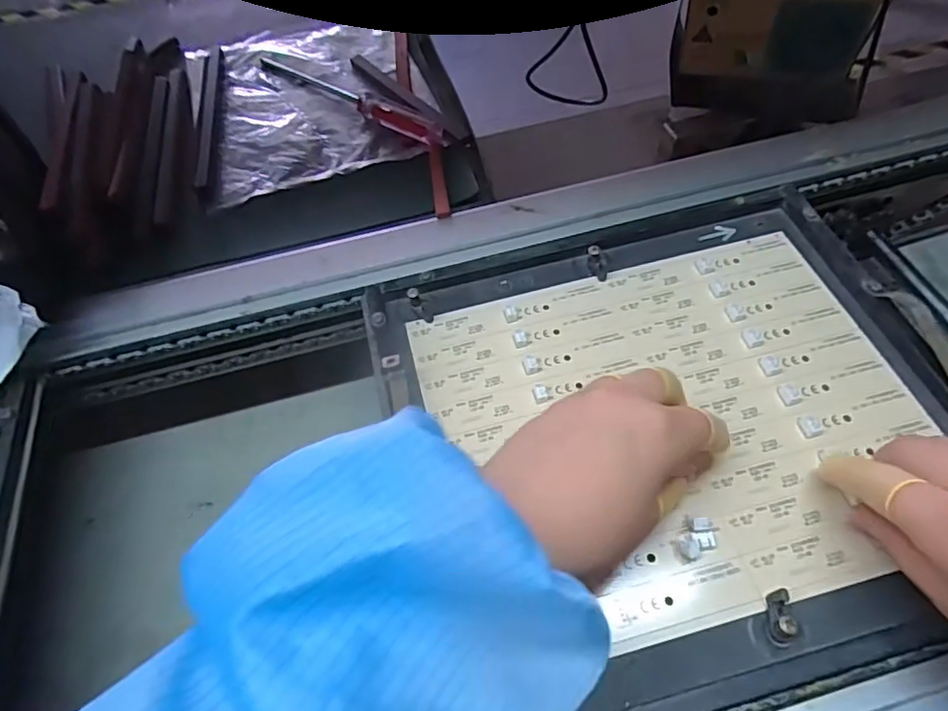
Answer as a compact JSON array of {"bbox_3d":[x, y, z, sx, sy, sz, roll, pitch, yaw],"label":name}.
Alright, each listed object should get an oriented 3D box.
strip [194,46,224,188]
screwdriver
[{"bbox_3d":[-0.231,-0.217,0.509,0.014,0.004,0.209,-10,59,-4],"label":"strip"},{"bbox_3d":[-0.111,-0.227,0.495,0.218,0.018,0.023,36,67,21],"label":"screwdriver"}]

